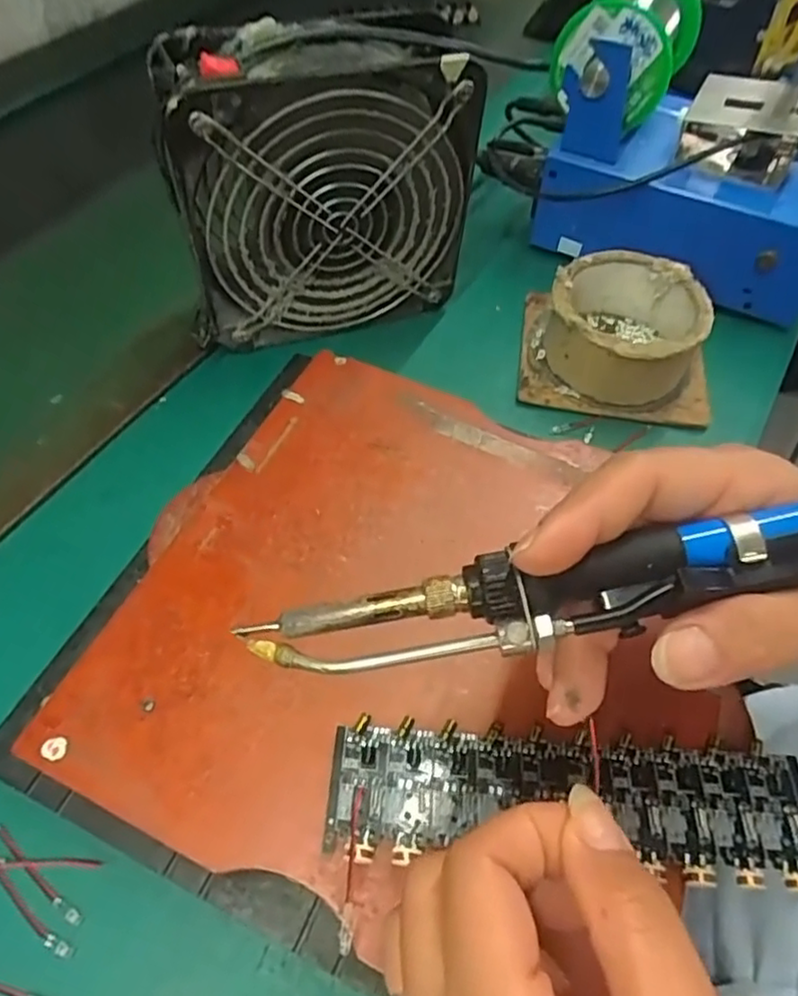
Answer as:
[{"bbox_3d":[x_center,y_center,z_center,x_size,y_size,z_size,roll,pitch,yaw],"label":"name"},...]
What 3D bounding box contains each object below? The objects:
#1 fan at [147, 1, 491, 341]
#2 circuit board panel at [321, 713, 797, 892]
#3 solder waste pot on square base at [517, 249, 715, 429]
[{"bbox_3d":[-0.039,-0.159,0.350,0.152,0.153,0.053,-17,57,-14],"label":"fan"},{"bbox_3d":[0.059,0.104,0.223,0.163,0.005,0.044,4,55,1],"label":"circuit board panel"},{"bbox_3d":[0.131,-0.099,0.383,0.110,0.049,0.094,6,55,2],"label":"solder waste pot on square base"}]

